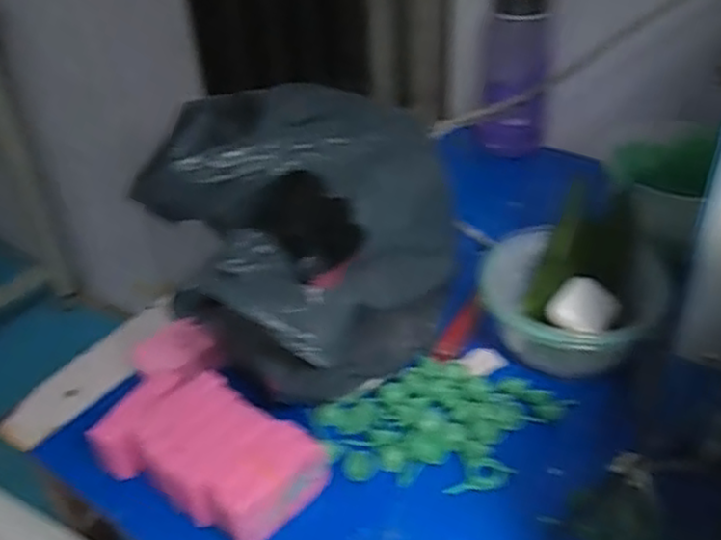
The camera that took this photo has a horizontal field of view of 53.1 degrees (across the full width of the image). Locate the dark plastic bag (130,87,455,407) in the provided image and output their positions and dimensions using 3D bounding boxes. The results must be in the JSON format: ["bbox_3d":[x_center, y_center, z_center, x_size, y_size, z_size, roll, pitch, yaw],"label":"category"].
[{"bbox_3d":[-0.055,-0.017,0.562,0.234,0.167,0.231,19,43,29],"label":"dark plastic bag"}]

